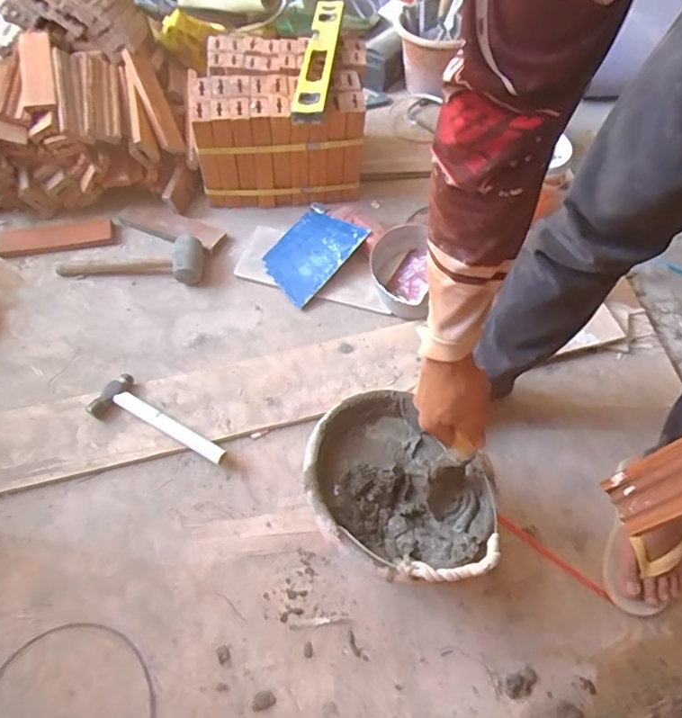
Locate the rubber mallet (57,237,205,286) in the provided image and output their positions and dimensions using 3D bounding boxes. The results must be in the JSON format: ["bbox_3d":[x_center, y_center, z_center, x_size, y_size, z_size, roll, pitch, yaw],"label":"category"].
[{"bbox_3d":[-0.429,-0.213,1.041,0.296,0.052,0.104,3,59,0],"label":"rubber mallet"}]

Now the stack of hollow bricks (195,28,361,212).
[{"bbox_3d":[-0.121,-0.514,1.118,0.326,0.238,0.297,3,59,0],"label":"stack of hollow bricks"}]

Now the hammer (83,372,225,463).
[{"bbox_3d":[-0.308,0.117,0.851,0.251,0.027,0.084,30,62,15],"label":"hammer"}]

